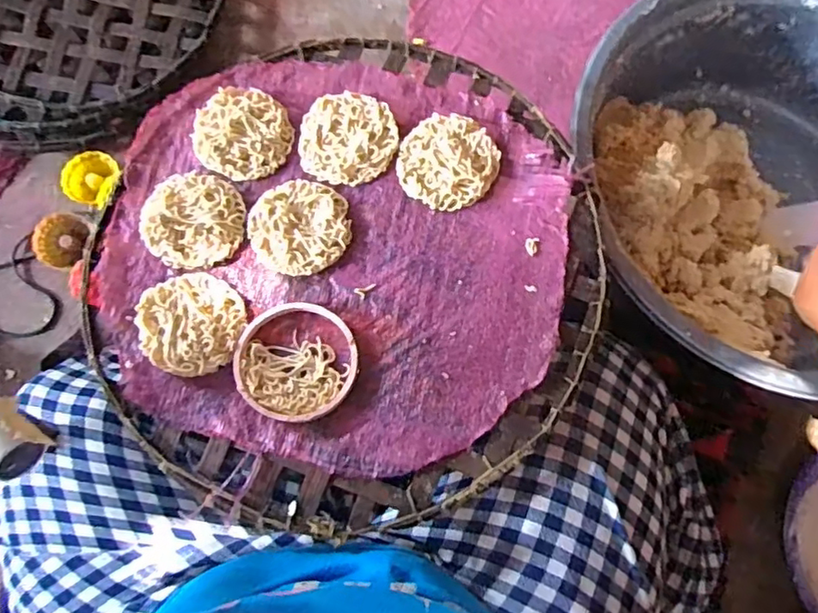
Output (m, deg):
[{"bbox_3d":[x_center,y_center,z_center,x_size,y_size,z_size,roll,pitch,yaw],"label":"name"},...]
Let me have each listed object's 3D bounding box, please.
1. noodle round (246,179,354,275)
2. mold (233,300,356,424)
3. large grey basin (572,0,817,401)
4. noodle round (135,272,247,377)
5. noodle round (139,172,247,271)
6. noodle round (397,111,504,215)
[{"bbox_3d":[-0.084,-0.062,0.465,0.075,0.007,0.074,-22,77,-7],"label":"noodle round"},{"bbox_3d":[-0.082,0.039,0.437,0.089,0.009,0.087,0,76,-1],"label":"mold"},{"bbox_3d":[0.346,-0.118,0.599,0.409,0.185,0.397,0,76,-1],"label":"large grey basin"},{"bbox_3d":[-0.162,0.012,0.446,0.078,0.007,0.074,0,76,-1],"label":"noodle round"},{"bbox_3d":[-0.166,-0.068,0.462,0.075,0.008,0.075,0,76,-1],"label":"noodle round"},{"bbox_3d":[0.031,-0.115,0.474,0.073,0.009,0.074,0,76,-1],"label":"noodle round"}]

